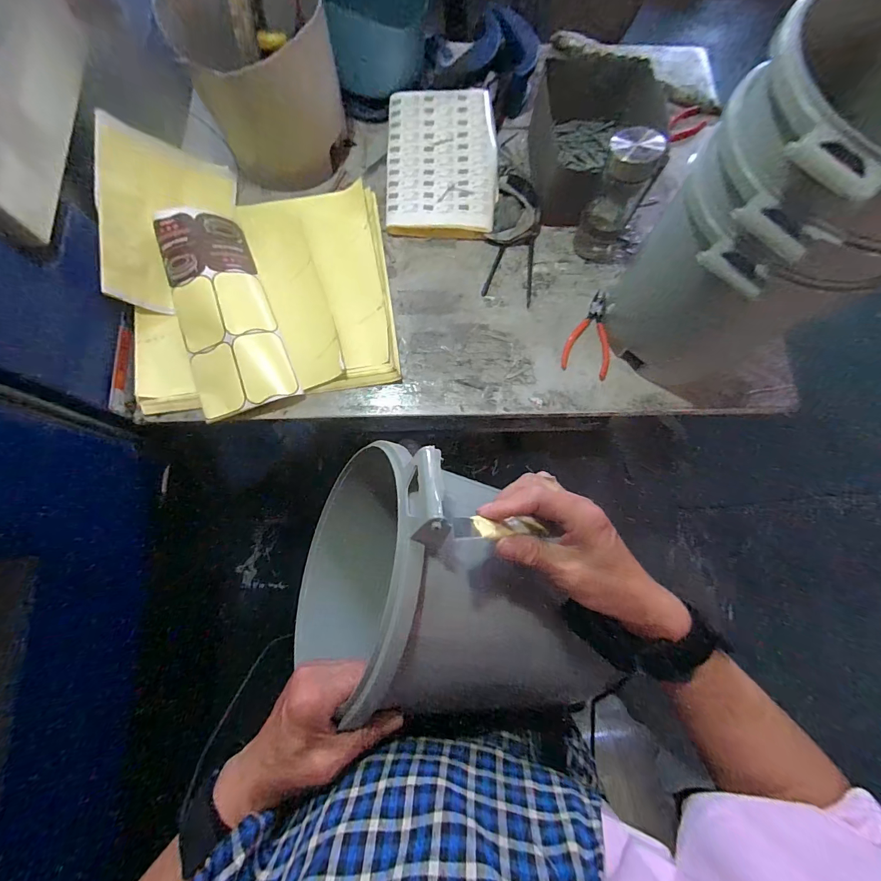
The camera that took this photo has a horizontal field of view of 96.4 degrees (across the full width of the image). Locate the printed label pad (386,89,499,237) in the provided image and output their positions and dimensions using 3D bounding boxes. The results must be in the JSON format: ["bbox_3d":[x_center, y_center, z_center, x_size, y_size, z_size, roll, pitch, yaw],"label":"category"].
[{"bbox_3d":[0.002,-0.499,0.696,0.188,0.026,0.287,0,76,-2],"label":"printed label pad"}]

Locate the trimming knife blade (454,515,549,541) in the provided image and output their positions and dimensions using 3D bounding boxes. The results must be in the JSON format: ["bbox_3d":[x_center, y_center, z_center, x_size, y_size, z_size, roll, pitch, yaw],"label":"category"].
[{"bbox_3d":[0.045,0.061,0.277,0.100,0.009,0.015,10,71,-42],"label":"trimming knife blade"}]

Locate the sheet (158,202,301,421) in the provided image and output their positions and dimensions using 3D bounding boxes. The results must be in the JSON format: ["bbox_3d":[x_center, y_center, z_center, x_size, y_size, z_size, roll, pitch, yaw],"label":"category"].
[{"bbox_3d":[-0.334,-0.203,0.595,0.144,0.048,0.329,-21,77,-7],"label":"sheet"}]

